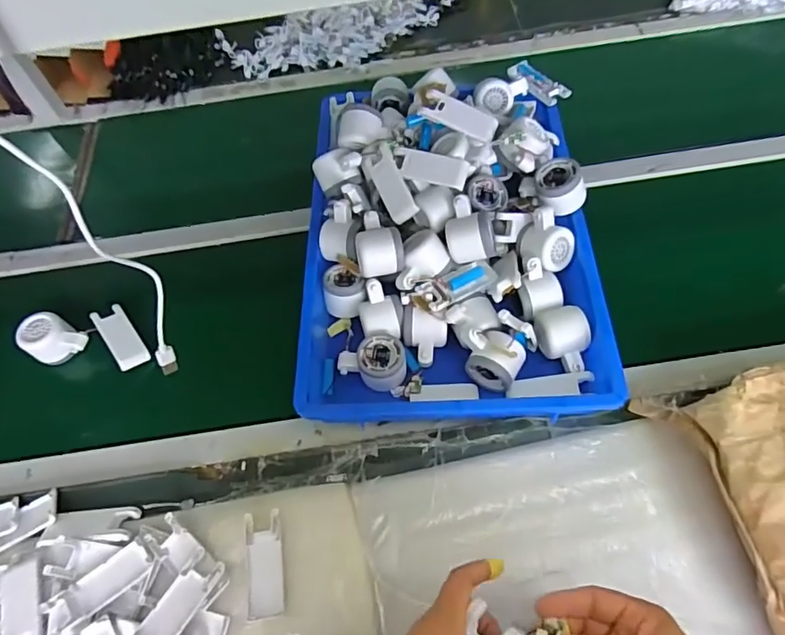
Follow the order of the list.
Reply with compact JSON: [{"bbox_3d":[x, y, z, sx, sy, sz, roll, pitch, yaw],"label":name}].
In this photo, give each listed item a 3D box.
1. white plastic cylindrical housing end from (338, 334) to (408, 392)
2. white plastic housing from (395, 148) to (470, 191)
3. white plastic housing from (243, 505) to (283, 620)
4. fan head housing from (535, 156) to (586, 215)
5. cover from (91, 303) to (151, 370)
[{"bbox_3d":[-0.025,0.054,0.643,0.082,0.036,0.057,7,60,8],"label":"white plastic cylindrical housing end"},{"bbox_3d":[0.048,-0.193,0.674,0.097,0.014,0.038,17,97,16],"label":"white plastic housing"},{"bbox_3d":[-0.137,0.261,0.553,0.038,0.009,0.101,-10,60,-2],"label":"white plastic housing"},{"bbox_3d":[0.221,-0.173,0.688,0.058,0.054,0.061,-12,63,25],"label":"fan head housing"},{"bbox_3d":[-0.371,0.027,0.711,0.045,0.007,0.098,-25,68,-45],"label":"cover"}]

